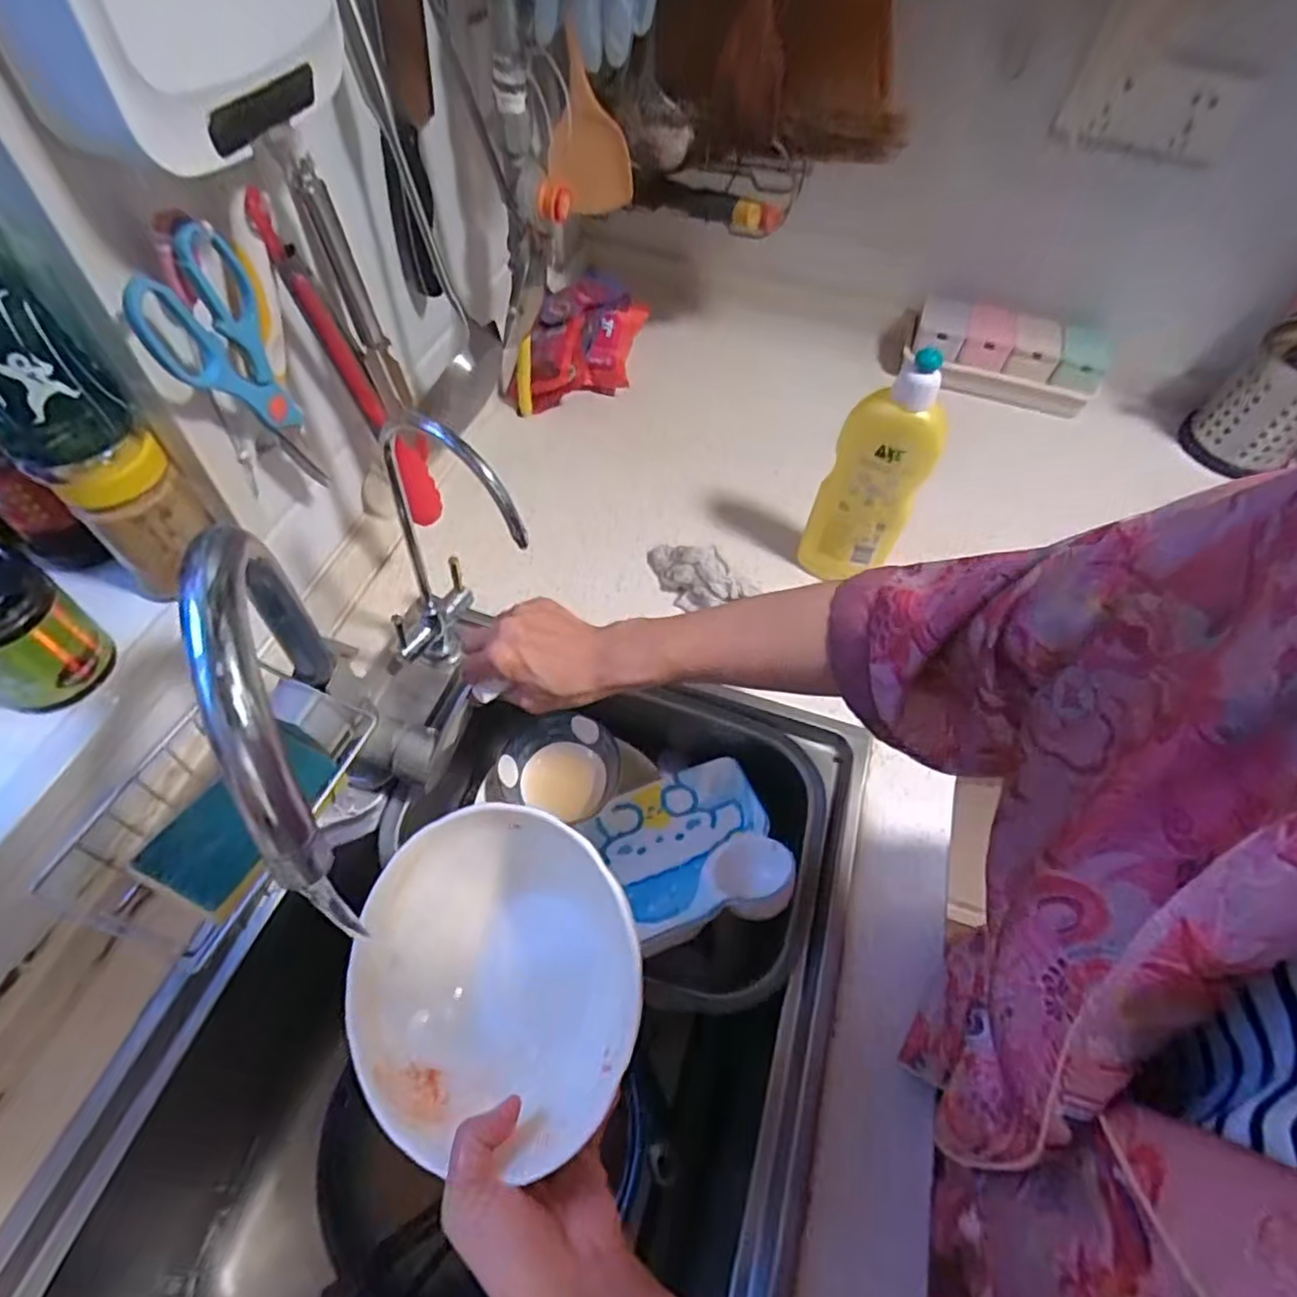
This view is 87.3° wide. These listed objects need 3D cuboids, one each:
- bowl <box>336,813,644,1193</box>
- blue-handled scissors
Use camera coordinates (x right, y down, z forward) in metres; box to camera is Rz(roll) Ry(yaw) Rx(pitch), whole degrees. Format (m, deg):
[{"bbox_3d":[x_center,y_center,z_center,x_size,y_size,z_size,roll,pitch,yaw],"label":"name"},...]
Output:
[{"bbox_3d":[-0.087,0.175,0.378,0.155,0.077,0.174,1,56,-4],"label":"bowl"},{"bbox_3d":[-0.262,-0.179,0.457,0.015,0.195,0.077,20,72,10],"label":"blue-handled scissors"}]

